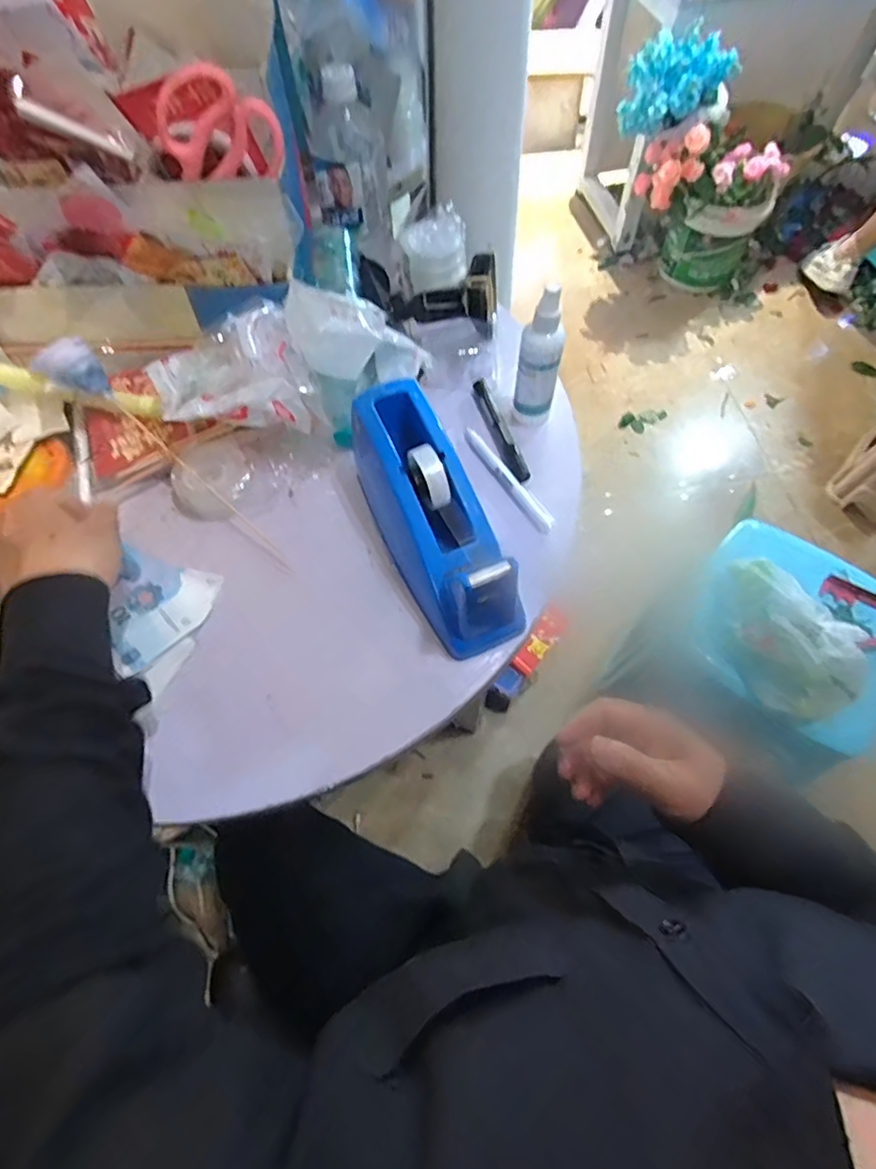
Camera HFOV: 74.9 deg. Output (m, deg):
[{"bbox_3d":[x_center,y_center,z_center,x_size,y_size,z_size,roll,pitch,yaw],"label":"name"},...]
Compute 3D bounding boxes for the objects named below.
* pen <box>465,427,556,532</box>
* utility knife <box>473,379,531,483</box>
[{"bbox_3d":[0.065,-0.100,0.539,0.016,0.012,0.135,-29,66,-14],"label":"pen"},{"bbox_3d":[0.061,-0.152,0.561,0.017,0.012,0.129,-14,64,-7],"label":"utility knife"}]

